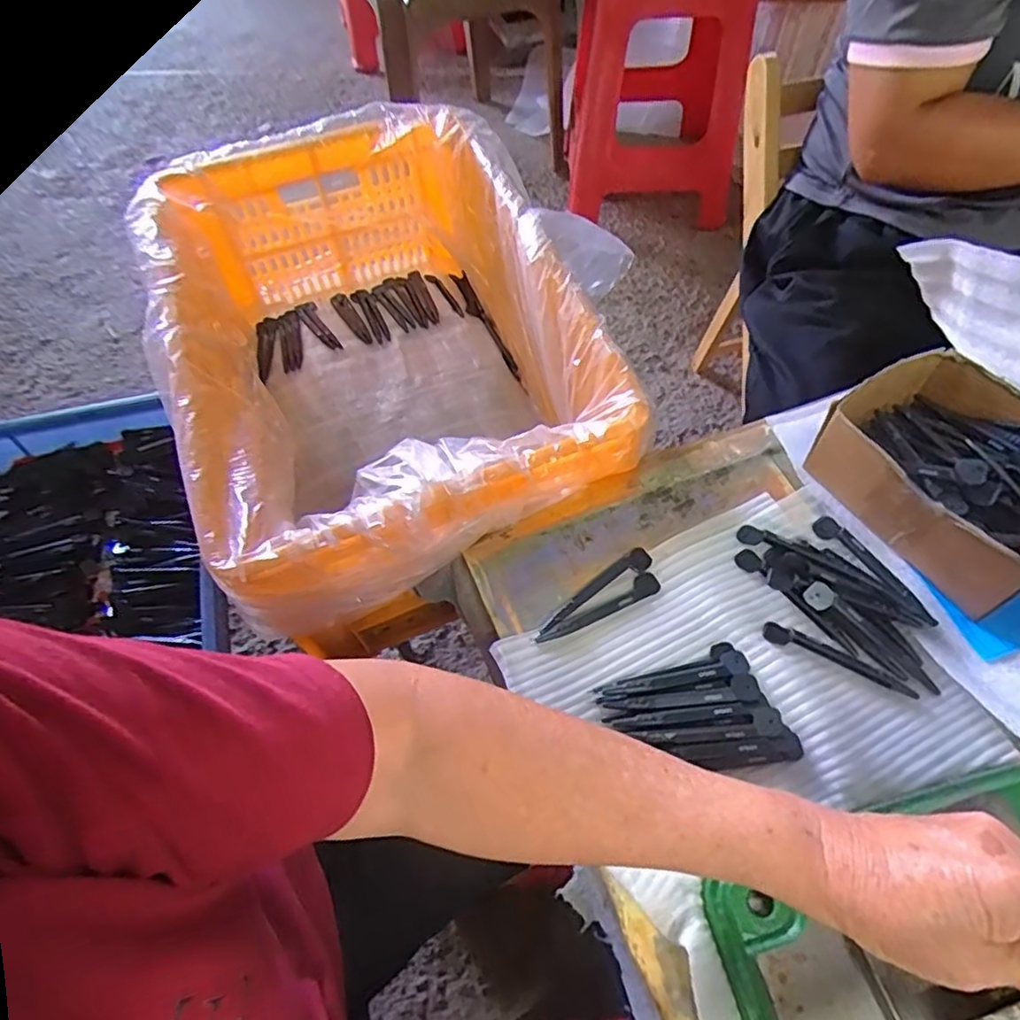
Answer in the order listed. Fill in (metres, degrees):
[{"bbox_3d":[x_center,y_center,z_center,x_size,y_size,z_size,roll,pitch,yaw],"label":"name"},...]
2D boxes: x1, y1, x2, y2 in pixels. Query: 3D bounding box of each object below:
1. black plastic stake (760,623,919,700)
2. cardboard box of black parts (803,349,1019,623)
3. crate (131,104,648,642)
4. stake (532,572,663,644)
[{"bbox_3d":[0.220,0.099,0.426,0.099,0.007,0.016,19,61,13],"label":"black plastic stake"},{"bbox_3d":[0.316,-0.028,0.448,0.128,0.062,0.159,-29,62,-15],"label":"cardboard box of black parts"},{"bbox_3d":[-0.123,-0.146,0.635,0.357,0.219,0.491,-19,61,-9],"label":"crate"},{"bbox_3d":[0.063,0.070,0.445,0.098,0.008,0.016,-27,61,-14],"label":"stake"}]

